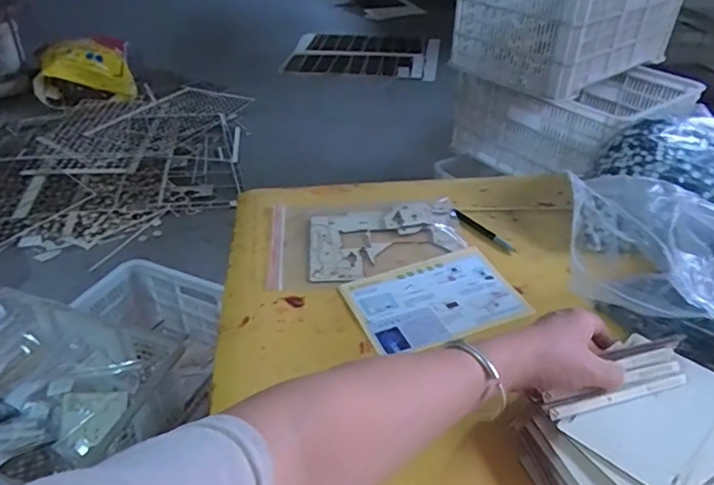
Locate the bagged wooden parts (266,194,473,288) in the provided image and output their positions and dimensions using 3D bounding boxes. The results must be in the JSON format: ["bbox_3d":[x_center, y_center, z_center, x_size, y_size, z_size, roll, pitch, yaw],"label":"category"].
[{"bbox_3d":[0.014,-0.007,0.767,0.275,0.010,0.184,-3,36,-4],"label":"bagged wooden parts"}]

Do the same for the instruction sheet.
[{"bbox_3d":[0.097,0.071,0.669,0.202,0.008,0.136,-15,43,-19],"label":"instruction sheet"}]

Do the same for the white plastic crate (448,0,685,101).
[{"bbox_3d":[0.635,-0.706,1.609,0.650,0.309,0.476,-24,43,-29],"label":"white plastic crate"}]

